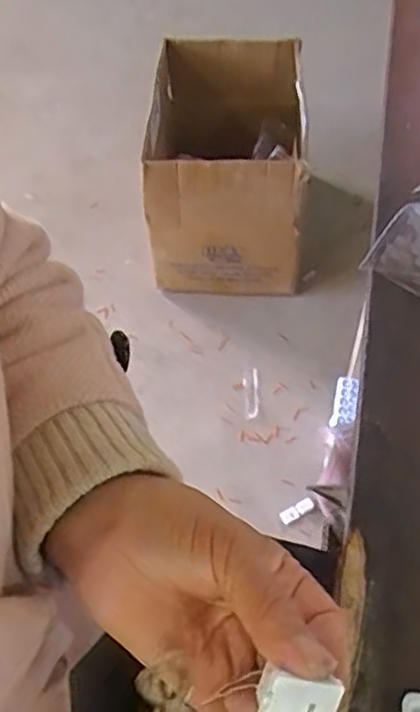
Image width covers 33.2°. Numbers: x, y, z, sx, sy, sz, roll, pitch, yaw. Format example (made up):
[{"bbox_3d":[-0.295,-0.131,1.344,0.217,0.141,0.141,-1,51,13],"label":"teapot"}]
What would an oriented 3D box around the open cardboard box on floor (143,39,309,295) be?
[{"bbox_3d":[0.031,-0.371,1.332,0.266,0.262,0.412,1,55,4],"label":"open cardboard box on floor"}]

